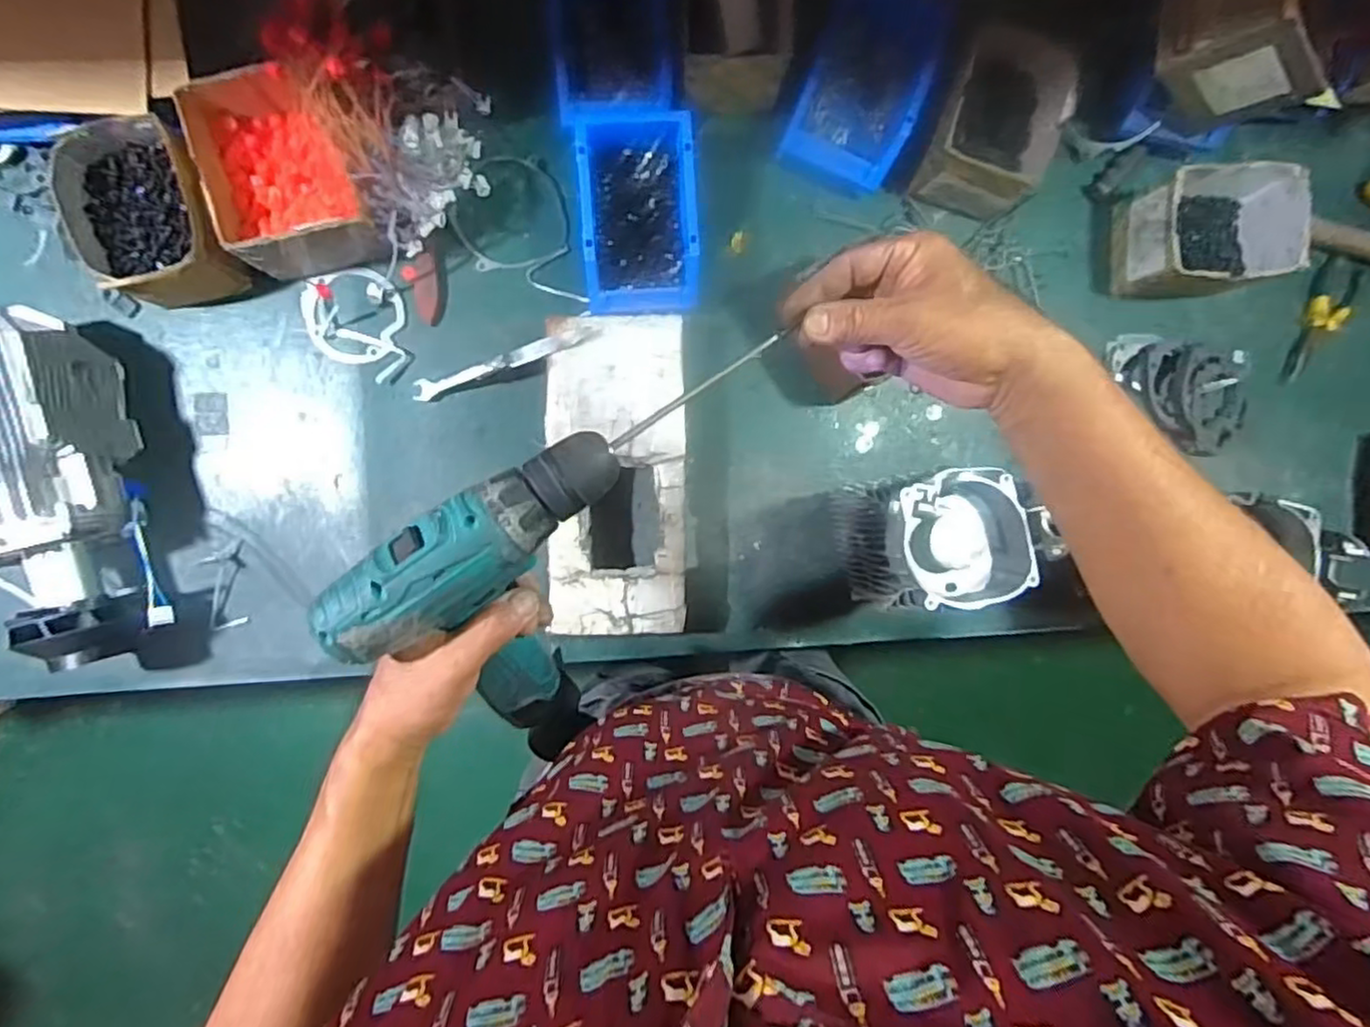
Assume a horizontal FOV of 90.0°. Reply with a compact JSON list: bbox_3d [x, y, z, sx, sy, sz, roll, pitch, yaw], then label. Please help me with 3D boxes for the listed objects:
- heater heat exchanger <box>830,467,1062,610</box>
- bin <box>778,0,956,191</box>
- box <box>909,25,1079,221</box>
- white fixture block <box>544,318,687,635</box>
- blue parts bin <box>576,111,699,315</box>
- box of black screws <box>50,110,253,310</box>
[{"bbox_3d":[0.233,0.024,0.665,0.115,0.170,0.111,-8,93,-4],"label":"heater heat exchanger"},{"bbox_3d":[0.198,-0.464,0.723,0.132,0.070,0.218,20,90,-5],"label":"bin"},{"bbox_3d":[0.325,-0.421,0.728,0.122,0.087,0.175,16,91,-5],"label":"box"},{"bbox_3d":[-0.072,-0.040,0.734,0.137,0.062,0.326,-1,92,-5],"label":"white fixture block"},{"bbox_3d":[-0.049,-0.310,0.715,0.117,0.072,0.197,-4,92,-5],"label":"blue parts bin"},{"bbox_3d":[-0.518,-0.289,0.666,0.134,0.090,0.160,-20,94,-4],"label":"box of black screws"}]

